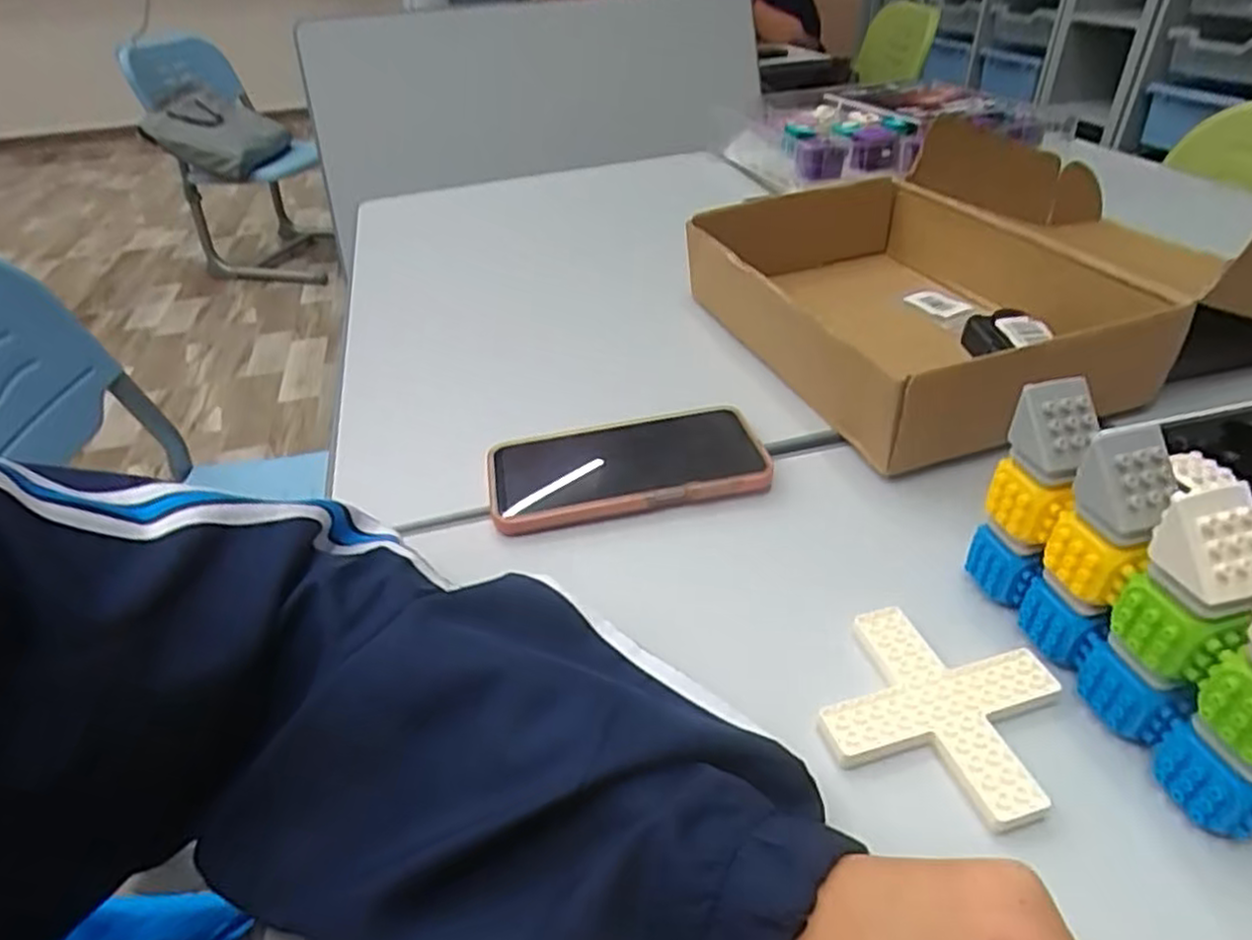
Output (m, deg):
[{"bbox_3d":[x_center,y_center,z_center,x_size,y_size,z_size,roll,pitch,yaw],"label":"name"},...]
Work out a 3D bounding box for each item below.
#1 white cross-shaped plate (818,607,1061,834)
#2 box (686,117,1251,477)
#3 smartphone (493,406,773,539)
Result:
[{"bbox_3d":[0.133,0.100,0.305,0.082,0.007,0.081,17,42,24],"label":"white cross-shaped plate"},{"bbox_3d":[0.302,-0.174,0.577,0.450,0.127,0.344,-13,39,-12],"label":"box"},{"bbox_3d":[-0.001,-0.003,0.447,0.165,0.021,0.082,-9,38,-7],"label":"smartphone"}]

